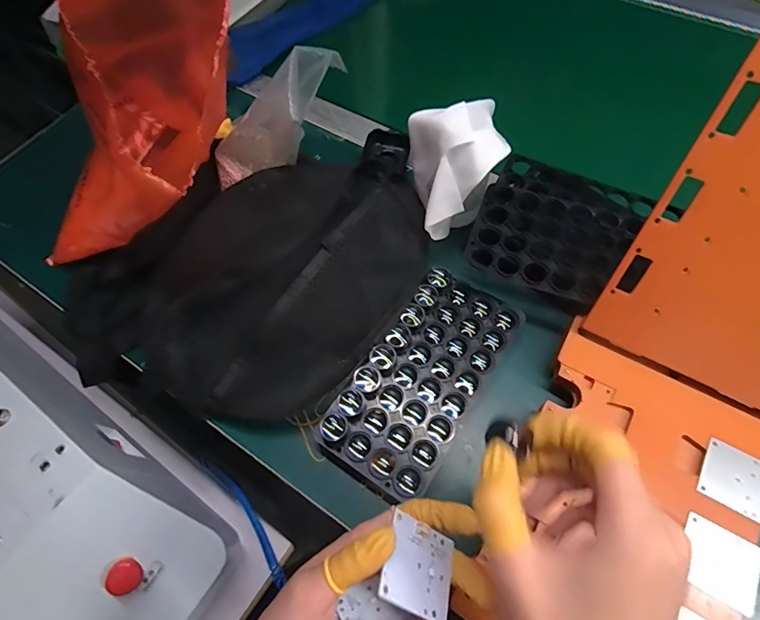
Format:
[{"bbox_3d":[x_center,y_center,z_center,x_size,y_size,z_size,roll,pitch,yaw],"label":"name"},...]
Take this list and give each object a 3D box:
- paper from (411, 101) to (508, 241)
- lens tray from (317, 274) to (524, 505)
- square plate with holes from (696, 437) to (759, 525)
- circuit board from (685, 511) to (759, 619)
[{"bbox_3d":[0.073,-0.132,0.414,0.084,0.104,0.101,-2,64,2],"label":"paper"},{"bbox_3d":[0.039,0.054,0.370,0.094,0.022,0.194,31,71,16],"label":"lens tray"},{"bbox_3d":[0.262,0.124,0.314,0.047,0.004,0.044,28,69,16],"label":"square plate with holes"},{"bbox_3d":[0.232,0.173,0.294,0.047,0.004,0.045,26,70,19],"label":"circuit board"}]

